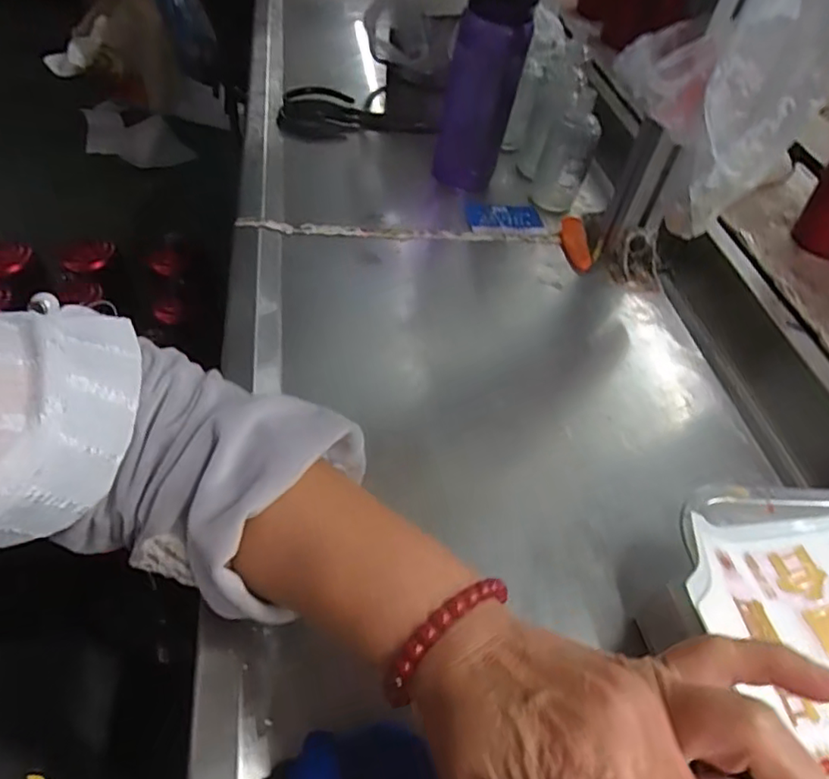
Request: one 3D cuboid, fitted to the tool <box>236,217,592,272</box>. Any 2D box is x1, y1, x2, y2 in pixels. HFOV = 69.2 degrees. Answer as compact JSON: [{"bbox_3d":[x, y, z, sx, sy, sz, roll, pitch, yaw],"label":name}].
[{"bbox_3d":[0.006,-0.159,0.612,0.347,0.029,0.067,2,49,-5],"label":"tool"}]

